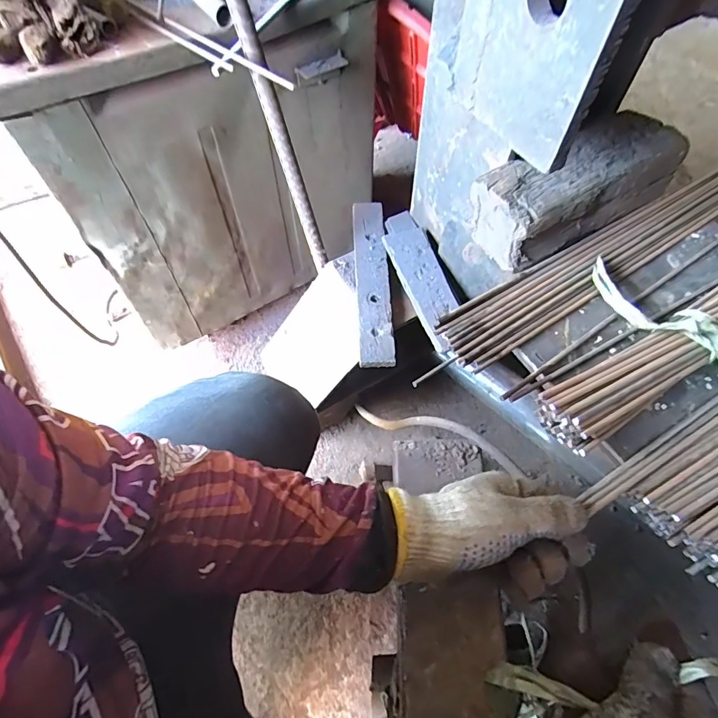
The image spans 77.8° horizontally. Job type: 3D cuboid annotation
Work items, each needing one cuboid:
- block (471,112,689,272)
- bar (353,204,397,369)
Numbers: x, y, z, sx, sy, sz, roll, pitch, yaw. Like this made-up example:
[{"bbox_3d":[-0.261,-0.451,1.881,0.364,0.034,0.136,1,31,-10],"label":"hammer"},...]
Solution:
[{"bbox_3d":[0.237,-0.188,0.489,0.224,0.068,0.089,-27,64,-13],"label":"block"},{"bbox_3d":[0.020,-0.124,0.659,0.048,0.011,0.302,-3,62,0],"label":"bar"}]

